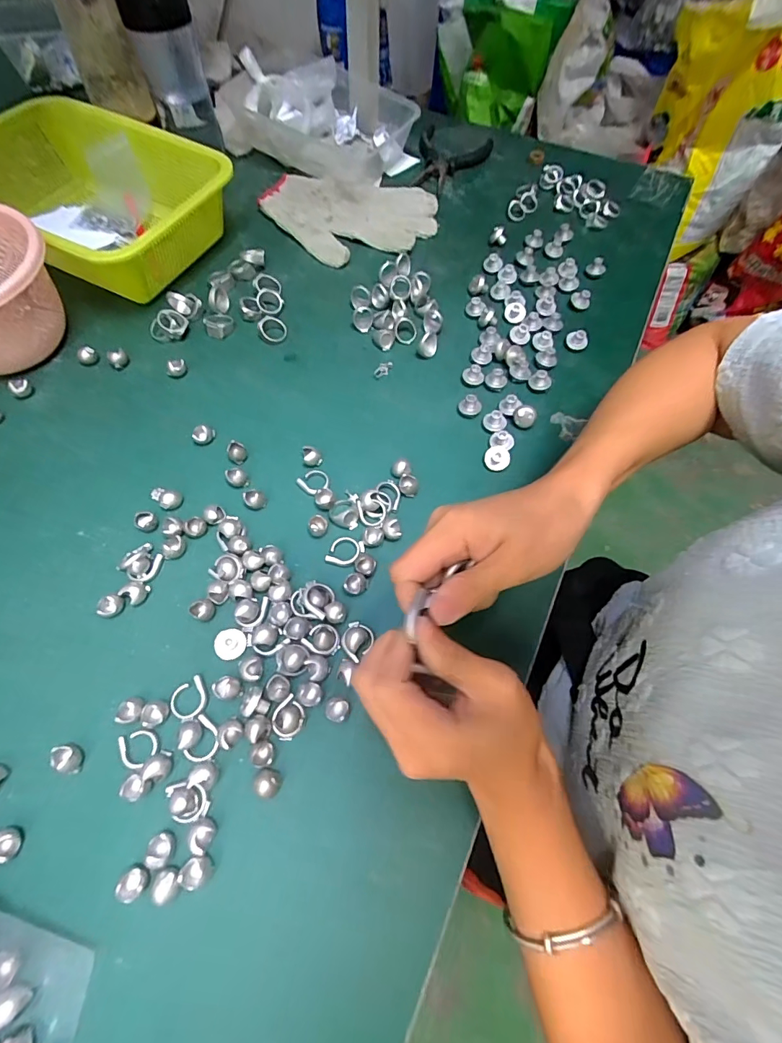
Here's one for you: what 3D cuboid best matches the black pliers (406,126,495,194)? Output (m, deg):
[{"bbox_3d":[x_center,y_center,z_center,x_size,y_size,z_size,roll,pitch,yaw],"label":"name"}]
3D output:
[{"bbox_3d":[0.070,-0.472,0.591,0.095,0.013,0.125,20,64,8],"label":"black pliers"}]

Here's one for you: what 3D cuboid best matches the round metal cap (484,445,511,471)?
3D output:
[{"bbox_3d":[0.092,-0.055,0.386,0.021,0.017,0.019,22,65,9],"label":"round metal cap"}]

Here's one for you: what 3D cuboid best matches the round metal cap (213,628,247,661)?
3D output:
[{"bbox_3d":[-0.113,0.085,0.314,0.020,0.010,0.021,1,63,-1],"label":"round metal cap"}]

